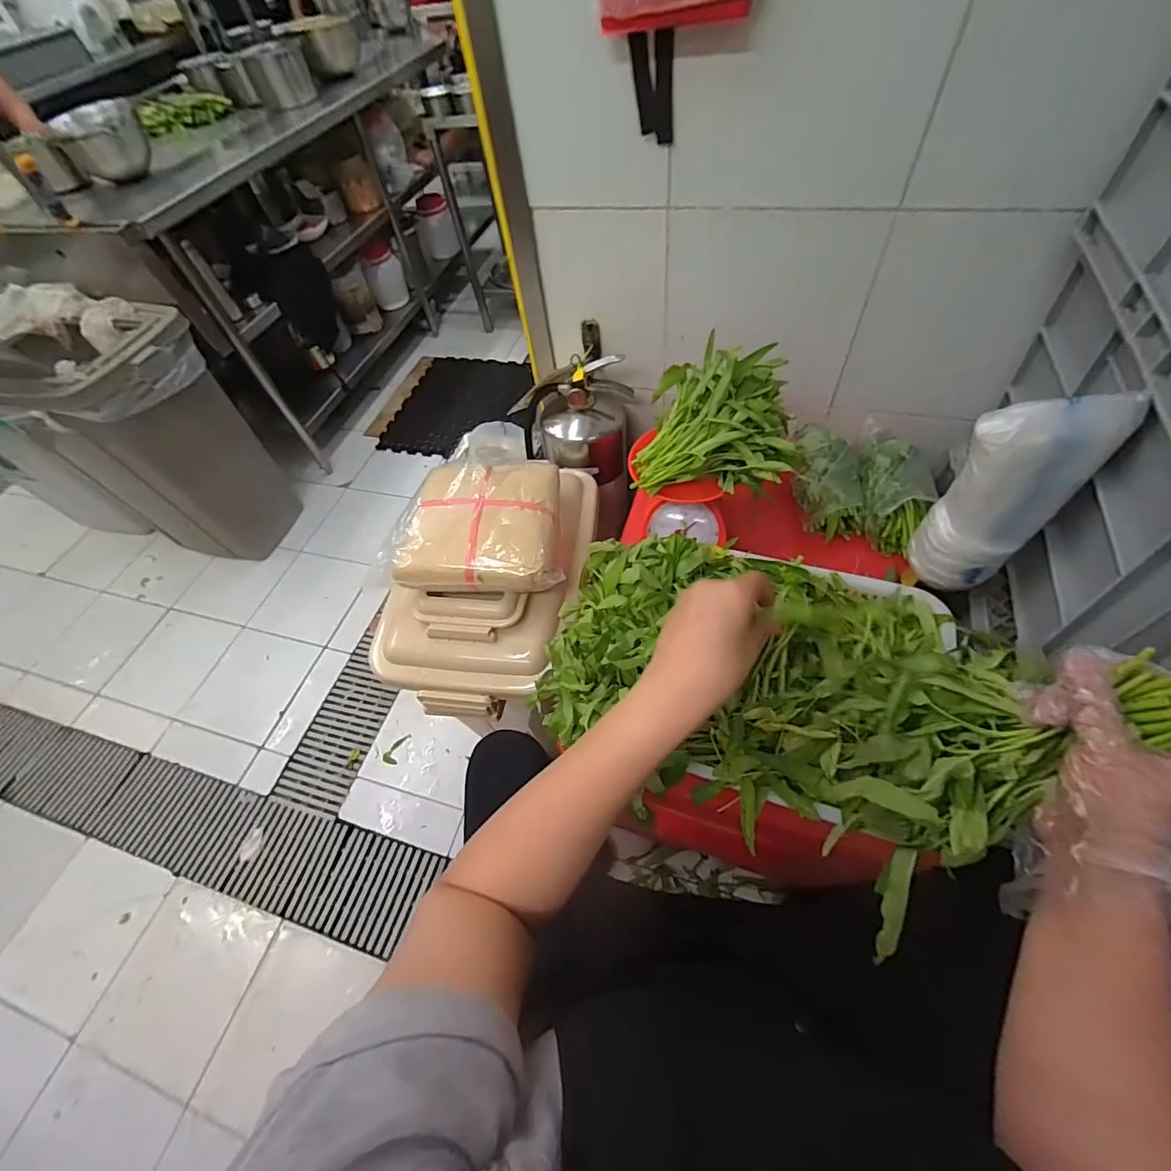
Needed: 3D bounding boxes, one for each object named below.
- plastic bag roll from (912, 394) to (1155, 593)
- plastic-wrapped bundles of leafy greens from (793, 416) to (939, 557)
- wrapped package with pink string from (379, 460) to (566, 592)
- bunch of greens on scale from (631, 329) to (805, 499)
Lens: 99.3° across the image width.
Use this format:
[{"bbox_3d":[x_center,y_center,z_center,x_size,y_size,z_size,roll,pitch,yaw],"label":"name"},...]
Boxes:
[{"bbox_3d":[0.462,-0.096,0.557,0.086,0.240,0.100,-36,59,-16],"label":"plastic bag roll"},{"bbox_3d":[0.441,-0.163,0.807,0.167,0.086,0.214,-2,56,6],"label":"plastic-wrapped bundles of leafy greens"},{"bbox_3d":[-0.159,-0.107,0.764,0.245,0.044,0.244,1,56,6],"label":"wrapped package with pink string"},{"bbox_3d":[0.184,-0.240,0.682,0.208,0.134,0.192,4,57,10],"label":"bunch of greens on scale"}]

